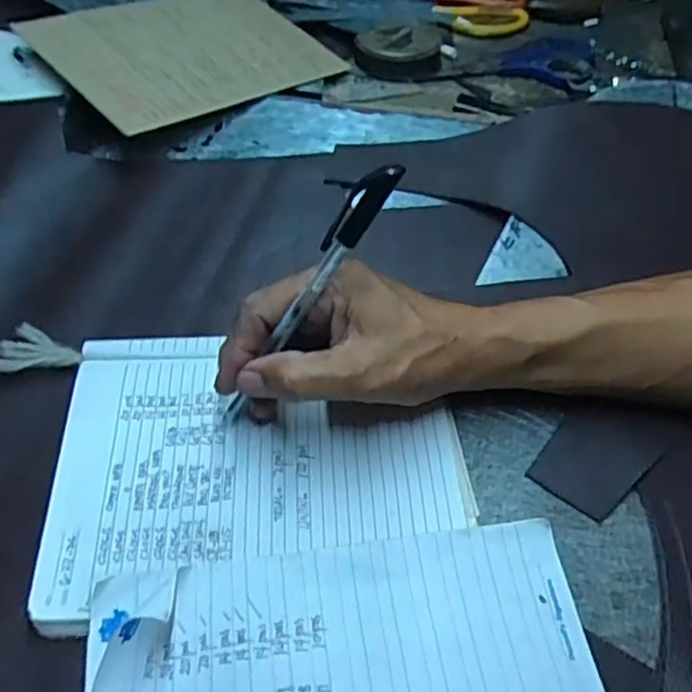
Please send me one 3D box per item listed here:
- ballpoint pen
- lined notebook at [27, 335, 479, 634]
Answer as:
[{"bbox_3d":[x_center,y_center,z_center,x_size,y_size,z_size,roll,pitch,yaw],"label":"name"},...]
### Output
[{"bbox_3d":[-0.022,-0.019,0.315,0.013,0.157,0.013,6,40,-43],"label":"ballpoint pen"},{"bbox_3d":[-0.041,0.055,0.343,0.201,0.009,0.146,-2,53,-6],"label":"lined notebook"}]

